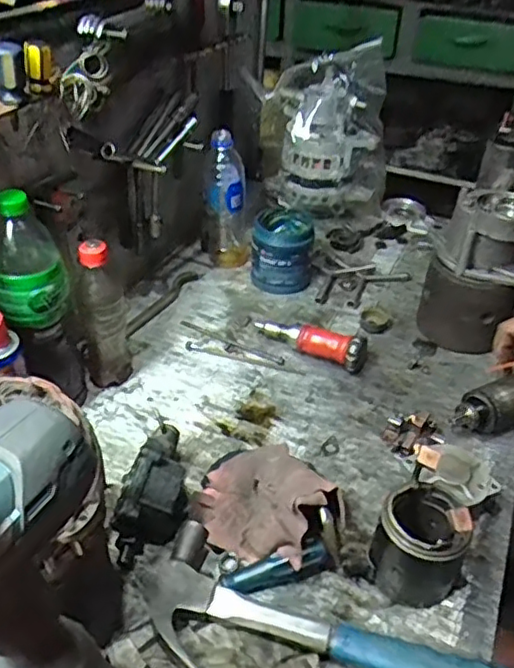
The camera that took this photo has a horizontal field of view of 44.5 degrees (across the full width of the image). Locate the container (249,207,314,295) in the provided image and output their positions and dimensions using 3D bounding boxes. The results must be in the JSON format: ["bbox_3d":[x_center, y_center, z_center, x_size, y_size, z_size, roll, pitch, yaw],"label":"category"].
[{"bbox_3d":[0.039,-0.125,0.962,0.090,0.100,0.090,8,38,7],"label":"container"}]

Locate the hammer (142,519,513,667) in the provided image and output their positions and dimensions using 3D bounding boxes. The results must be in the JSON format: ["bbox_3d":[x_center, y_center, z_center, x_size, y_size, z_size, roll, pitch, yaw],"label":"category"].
[{"bbox_3d":[0.052,0.258,0.517,0.356,0.045,0.114,16,39,17],"label":"hammer"}]

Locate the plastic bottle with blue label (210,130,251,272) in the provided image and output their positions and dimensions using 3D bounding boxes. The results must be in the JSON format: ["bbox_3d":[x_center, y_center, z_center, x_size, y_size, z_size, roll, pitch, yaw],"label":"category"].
[{"bbox_3d":[-0.045,-0.201,0.960,0.061,0.215,0.055,2,37,-1],"label":"plastic bottle with blue label"}]

